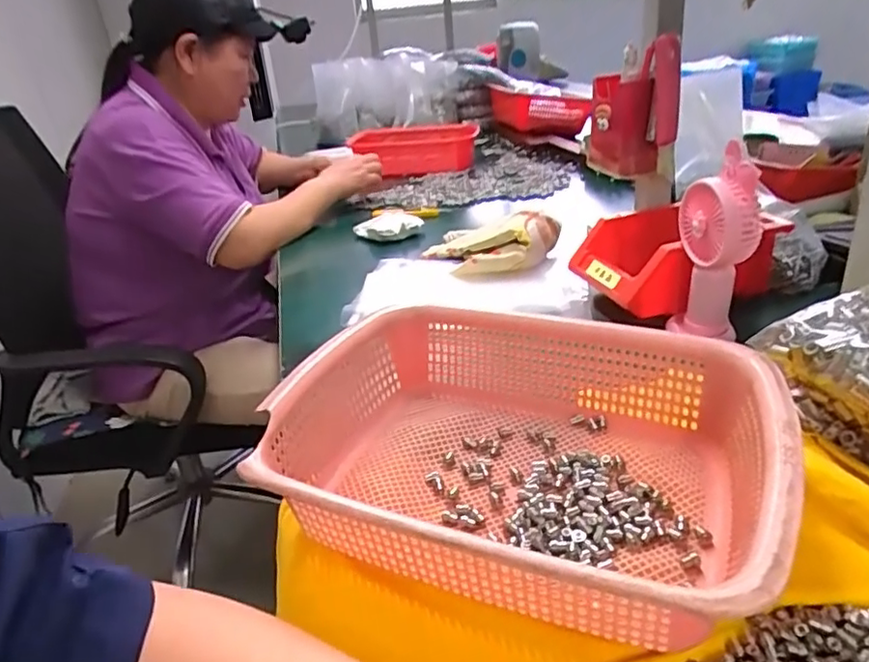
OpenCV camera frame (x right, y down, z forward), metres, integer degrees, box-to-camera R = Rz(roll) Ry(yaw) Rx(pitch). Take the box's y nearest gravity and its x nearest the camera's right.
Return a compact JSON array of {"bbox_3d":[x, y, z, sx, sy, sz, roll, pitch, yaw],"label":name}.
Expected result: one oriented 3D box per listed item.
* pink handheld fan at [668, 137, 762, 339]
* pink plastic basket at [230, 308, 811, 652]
[{"bbox_3d":[0.247,-0.072,0.541,0.039,0.170,0.070,-13,28,-12],"label":"pink handheld fan"},{"bbox_3d":[0.052,0.072,0.381,0.284,0.075,0.219,7,31,25],"label":"pink plastic basket"}]

